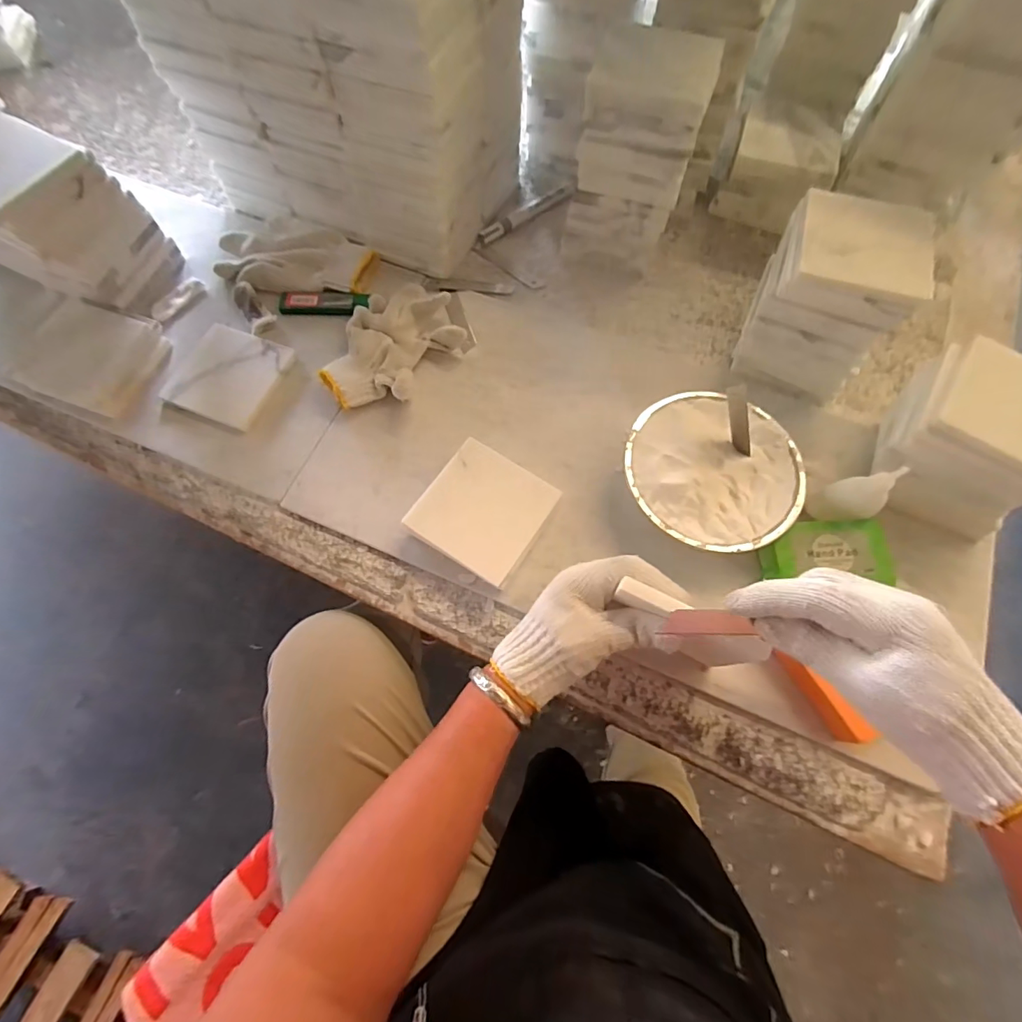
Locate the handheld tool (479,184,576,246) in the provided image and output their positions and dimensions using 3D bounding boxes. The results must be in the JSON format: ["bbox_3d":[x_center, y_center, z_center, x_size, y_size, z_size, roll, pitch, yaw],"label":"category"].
[{"bbox_3d":[0.020,-0.361,0.595,0.139,0.016,0.018,-34,74,-13],"label":"handheld tool"}]

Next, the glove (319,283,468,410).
[{"bbox_3d":[-0.122,-0.169,0.502,0.110,0.033,0.161,39,74,12],"label":"glove"}]

